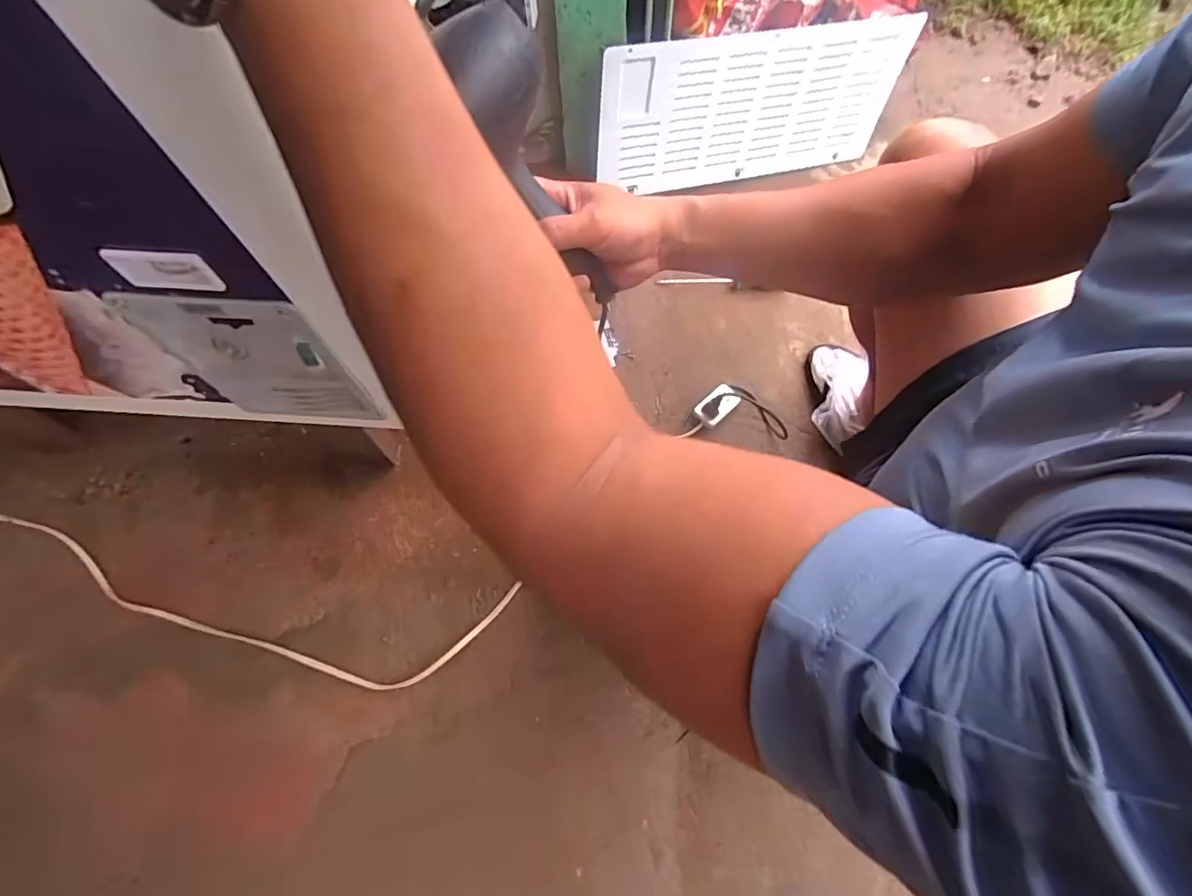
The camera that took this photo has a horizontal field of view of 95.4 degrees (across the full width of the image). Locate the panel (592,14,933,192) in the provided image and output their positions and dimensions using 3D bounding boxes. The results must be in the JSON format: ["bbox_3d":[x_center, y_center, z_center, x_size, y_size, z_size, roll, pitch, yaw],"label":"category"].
[{"bbox_3d":[0.302,-0.641,1.033,0.616,0.266,0.016,-14,60,-11],"label":"panel"}]

